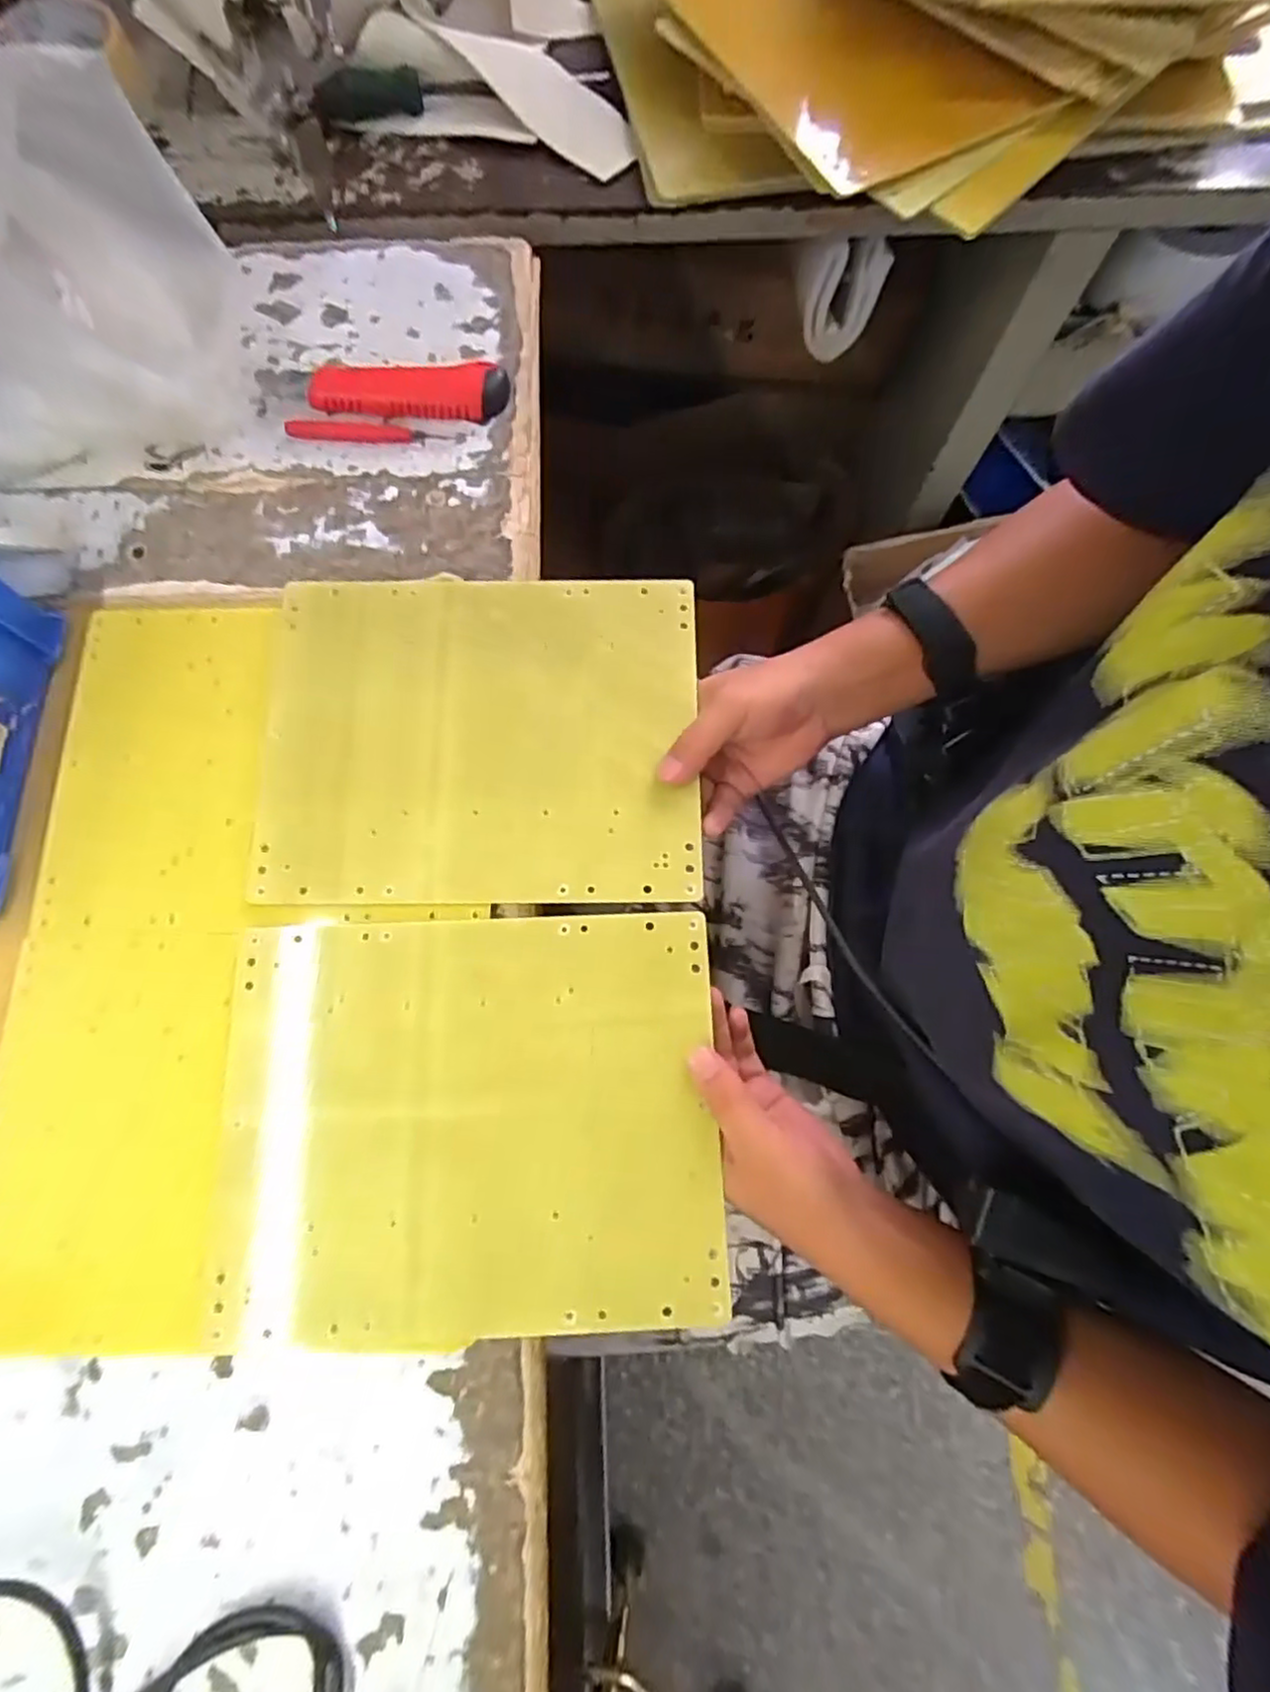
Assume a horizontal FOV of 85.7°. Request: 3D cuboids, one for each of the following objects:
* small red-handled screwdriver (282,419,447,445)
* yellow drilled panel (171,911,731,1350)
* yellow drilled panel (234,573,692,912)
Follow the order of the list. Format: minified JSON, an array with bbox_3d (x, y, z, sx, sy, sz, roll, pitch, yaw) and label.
[{"bbox_3d":[-0.175,-0.268,0.445,0.101,0.008,0.012,2,76,1],"label":"small red-handled screwdriver"},{"bbox_3d":[-0.085,0.133,0.343,0.248,0.008,0.194,-1,76,-2],"label":"yellow drilled panel"},{"bbox_3d":[-0.086,-0.065,0.387,0.239,0.012,0.193,0,78,-1],"label":"yellow drilled panel"}]

